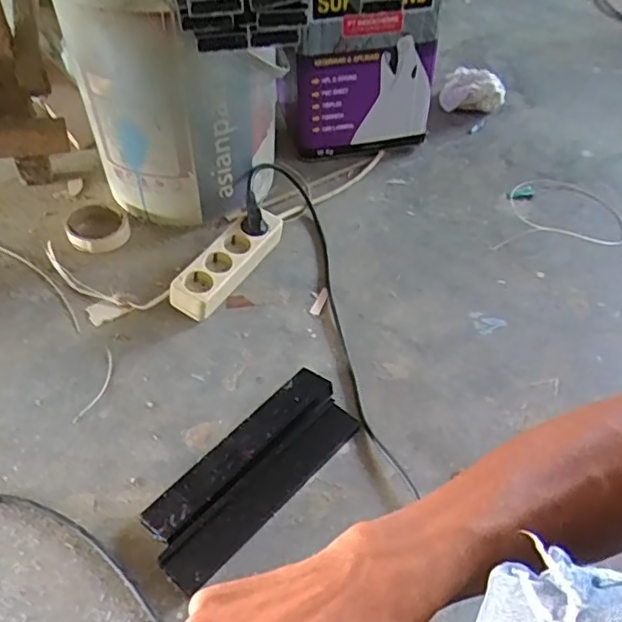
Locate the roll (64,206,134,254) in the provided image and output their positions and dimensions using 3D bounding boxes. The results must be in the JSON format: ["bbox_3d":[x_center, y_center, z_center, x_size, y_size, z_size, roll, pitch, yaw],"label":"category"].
[{"bbox_3d":[-0.323,-0.129,0.947,0.094,0.022,0.098,-8,47,-11],"label":"roll"}]

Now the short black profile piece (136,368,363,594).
[{"bbox_3d":[-0.062,0.163,0.665,0.100,0.026,0.259,34,53,27],"label":"short black profile piece"}]

